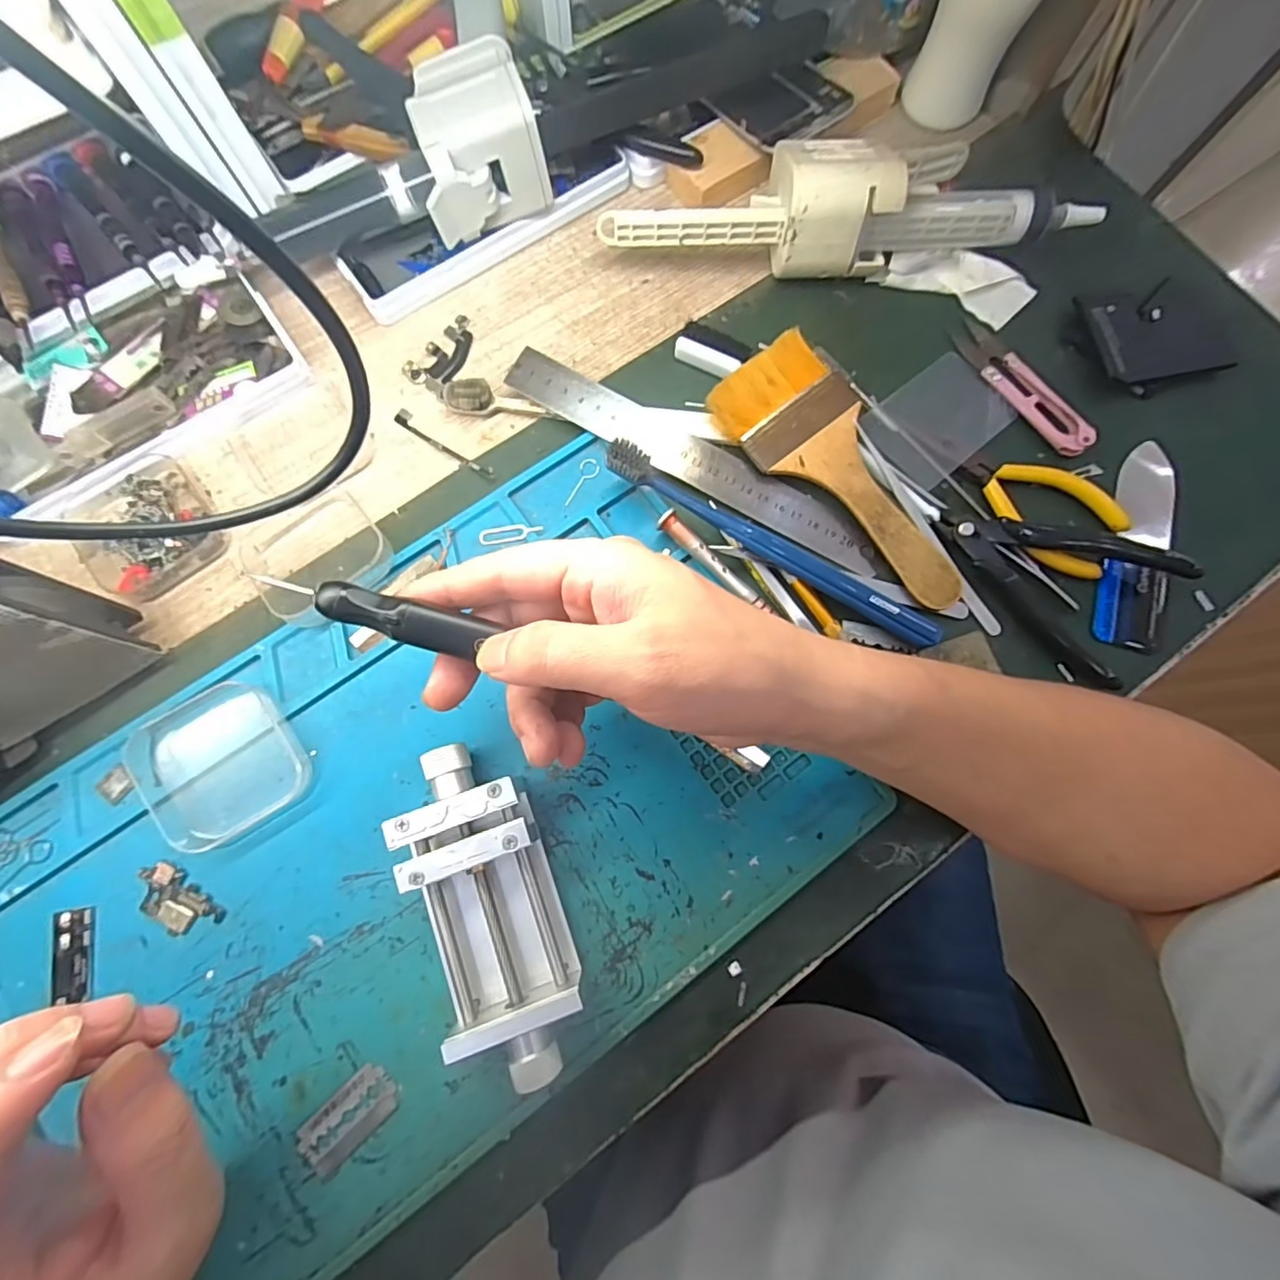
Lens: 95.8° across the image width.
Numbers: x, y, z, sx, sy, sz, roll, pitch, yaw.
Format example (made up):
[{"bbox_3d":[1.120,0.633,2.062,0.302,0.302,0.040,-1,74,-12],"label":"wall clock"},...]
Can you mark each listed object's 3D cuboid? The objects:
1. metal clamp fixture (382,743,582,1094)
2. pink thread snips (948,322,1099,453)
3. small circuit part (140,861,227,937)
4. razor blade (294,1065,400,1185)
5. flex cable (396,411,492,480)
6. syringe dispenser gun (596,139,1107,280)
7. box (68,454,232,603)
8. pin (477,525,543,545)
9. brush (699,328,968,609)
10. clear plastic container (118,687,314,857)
[{"bbox_3d":[-0.065,0.115,0.251,0.054,0.032,0.137,-20,79,-5],"label":"metal clamp fixture"},{"bbox_3d":[0.217,-0.144,0.324,0.024,0.008,0.097,-35,81,-8],"label":"pink thread snips"},{"bbox_3d":[-0.210,0.119,0.261,0.040,0.004,0.023,40,80,7],"label":"small circuit part"},{"bbox_3d":[-0.124,0.203,0.244,0.043,0.004,0.023,-43,82,-9],"label":"razor blade"},{"bbox_3d":[-0.107,-0.107,0.317,0.069,0.005,0.009,35,79,6],"label":"flex cable"},{"bbox_3d":[0.117,-0.240,0.321,0.271,0.053,0.064,5,78,0],"label":"syringe dispenser gun"},{"bbox_3d":[-0.255,-0.058,0.297,0.062,0.014,0.063,-36,81,-8],"label":"box"},{"bbox_3d":[-0.067,-0.055,0.300,0.032,0.004,0.010,-4,78,-2],"label":"pin"},{"bbox_3d":[0.110,-0.087,0.304,0.062,0.019,0.161,-41,82,-9],"label":"brush"},{"bbox_3d":[-0.196,0.057,0.268,0.065,0.017,0.066,-32,80,-7],"label":"clear plastic container"}]

